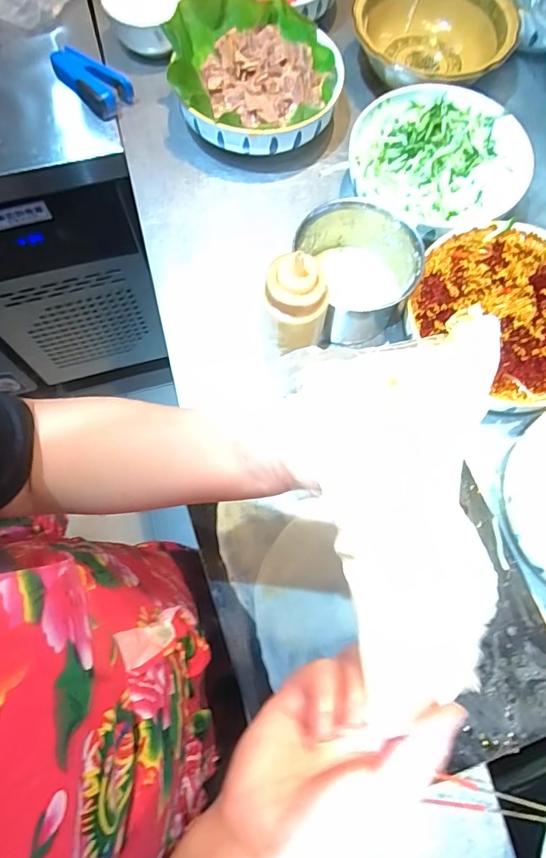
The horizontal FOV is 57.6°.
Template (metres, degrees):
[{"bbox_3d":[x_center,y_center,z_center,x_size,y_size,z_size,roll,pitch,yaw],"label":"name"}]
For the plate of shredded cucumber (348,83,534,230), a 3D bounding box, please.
[{"bbox_3d":[0.214,-0.348,0.653,0.240,0.042,0.217,-18,72,-6],"label":"plate of shredded cucumber"}]

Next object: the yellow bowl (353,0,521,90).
[{"bbox_3d":[0.237,-0.577,0.736,0.229,0.068,0.223,0,75,1],"label":"yellow bowl"}]

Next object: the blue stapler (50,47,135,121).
[{"bbox_3d":[-0.257,-0.493,0.704,0.108,0.039,0.066,39,79,10],"label":"blue stapler"}]

